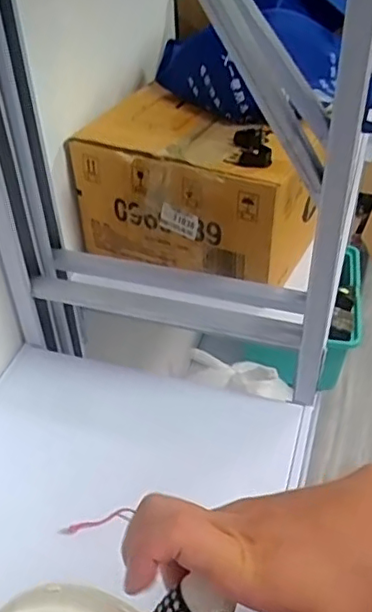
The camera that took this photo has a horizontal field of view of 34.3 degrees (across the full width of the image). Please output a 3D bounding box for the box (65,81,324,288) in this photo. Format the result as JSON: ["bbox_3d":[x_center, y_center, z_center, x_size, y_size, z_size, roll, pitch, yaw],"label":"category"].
[{"bbox_3d":[0.029,-0.189,0.936,0.343,0.179,0.231,18,45,20],"label":"box"}]

